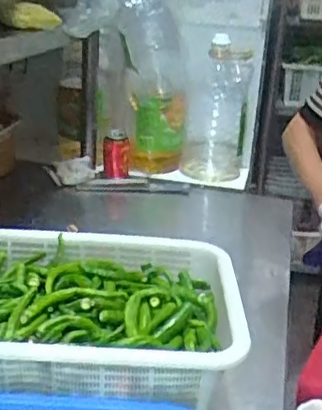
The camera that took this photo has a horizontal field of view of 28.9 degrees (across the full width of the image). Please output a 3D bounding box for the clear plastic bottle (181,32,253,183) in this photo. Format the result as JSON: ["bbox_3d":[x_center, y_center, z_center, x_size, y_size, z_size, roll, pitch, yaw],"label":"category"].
[{"bbox_3d":[0.144,-0.236,1.588,0.135,0.348,0.145,3,22,-1],"label":"clear plastic bottle"}]

